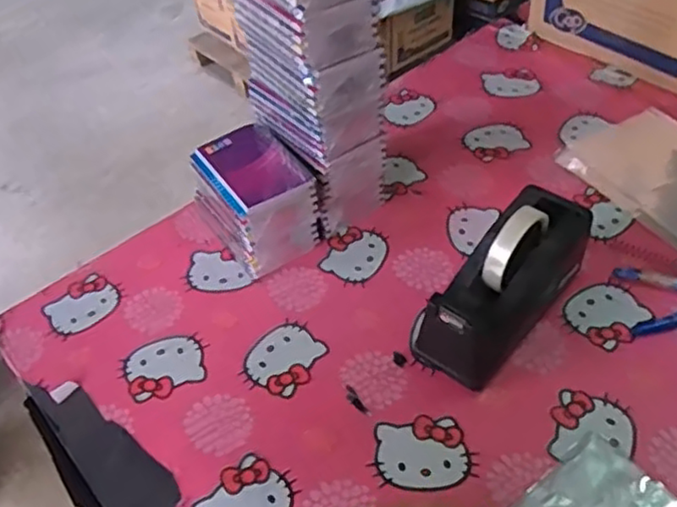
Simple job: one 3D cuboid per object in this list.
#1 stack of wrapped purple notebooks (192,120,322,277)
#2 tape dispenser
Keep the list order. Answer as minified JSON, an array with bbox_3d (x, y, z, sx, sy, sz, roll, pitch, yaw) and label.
[{"bbox_3d":[-0.090,-0.061,0.766,0.104,0.114,0.134,-27,50,-19],"label":"stack of wrapped purple notebooks"},{"bbox_3d":[0.164,0.025,0.654,0.078,0.121,0.211,33,57,31],"label":"tape dispenser"}]

